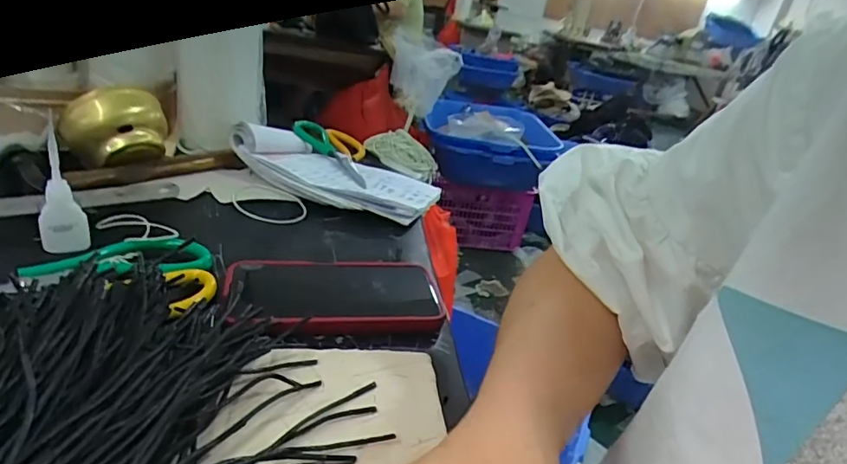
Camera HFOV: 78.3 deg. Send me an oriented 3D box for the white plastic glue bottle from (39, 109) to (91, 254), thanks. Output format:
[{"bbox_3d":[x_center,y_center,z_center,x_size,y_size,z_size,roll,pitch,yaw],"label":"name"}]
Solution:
[{"bbox_3d":[-0.277,-0.035,0.392,0.031,0.096,0.014,-12,31,-35],"label":"white plastic glue bottle"}]

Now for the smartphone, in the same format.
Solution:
[{"bbox_3d":[-0.065,0.047,0.406,0.164,0.014,0.080,3,28,-19],"label":"smartphone"}]

